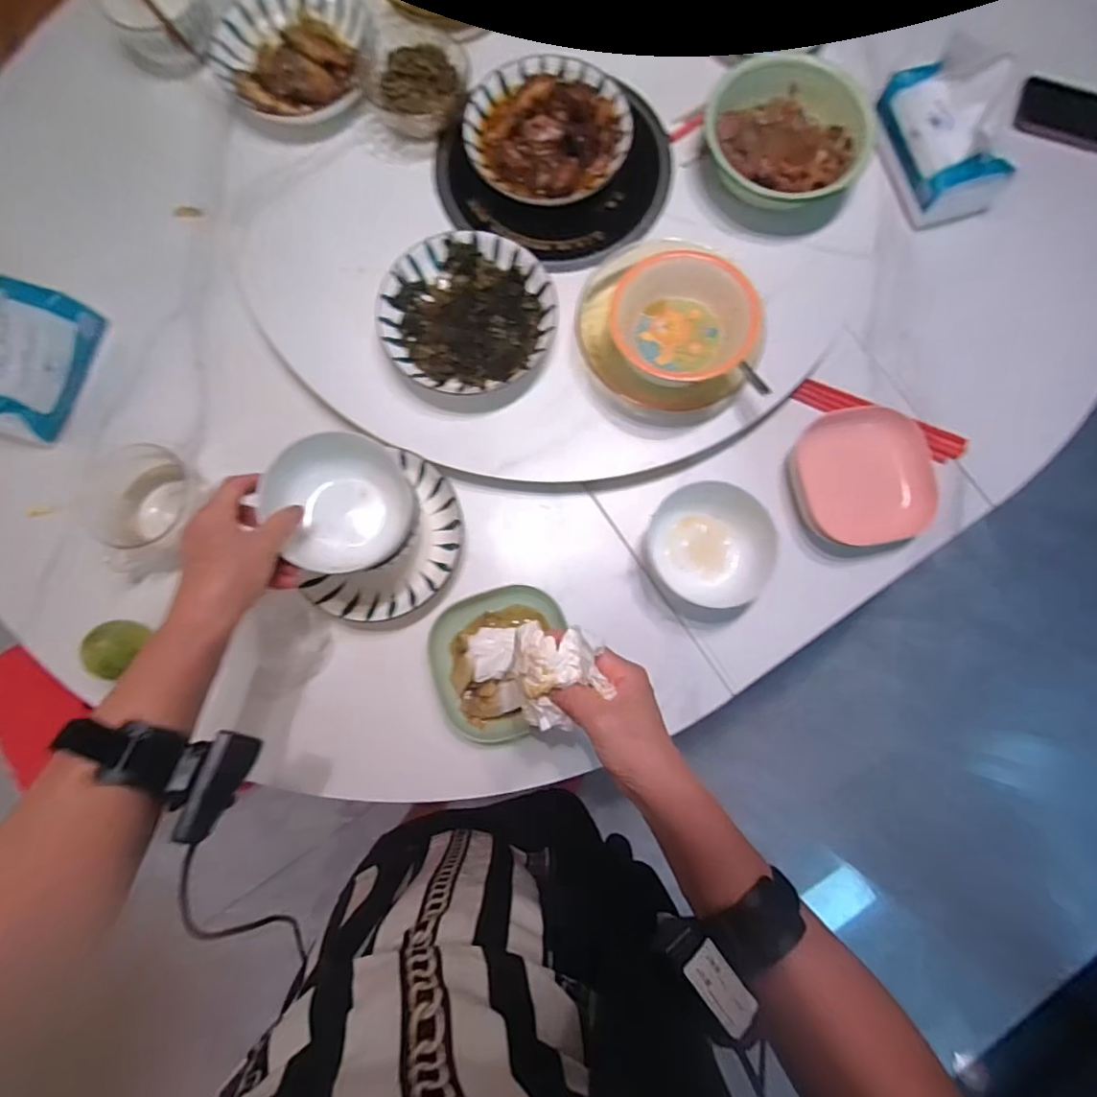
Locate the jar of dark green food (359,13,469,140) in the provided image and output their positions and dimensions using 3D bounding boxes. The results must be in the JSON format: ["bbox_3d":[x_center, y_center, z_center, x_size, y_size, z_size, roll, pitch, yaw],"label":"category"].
[{"bbox_3d":[-0.151,-0.520,0.608,0.112,0.038,0.130,-41,83,-6],"label":"jar of dark green food"}]

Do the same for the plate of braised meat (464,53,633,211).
[{"bbox_3d":[0.000,-0.462,0.597,0.177,0.048,0.177,6,81,1],"label":"plate of braised meat"}]

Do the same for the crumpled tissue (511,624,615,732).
[{"bbox_3d":[0.010,0.097,0.408,0.066,0.034,0.082,-8,84,0],"label":"crumpled tissue"}]

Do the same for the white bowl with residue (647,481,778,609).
[{"bbox_3d":[0.163,-0.003,0.563,0.124,0.049,0.128,0,81,0],"label":"white bowl with residue"}]

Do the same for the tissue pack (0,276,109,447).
[{"bbox_3d":[-0.559,-0.199,0.582,0.104,0.068,0.164,19,82,3],"label":"tissue pack"}]

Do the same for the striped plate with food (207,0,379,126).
[{"bbox_3d":[-0.287,-0.566,0.617,0.176,0.036,0.170,0,81,0],"label":"striped plate with food"}]

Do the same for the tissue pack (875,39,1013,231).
[{"bbox_3d":[0.451,-0.475,0.613,0.103,0.100,0.166,-18,82,-3],"label":"tissue pack"}]

